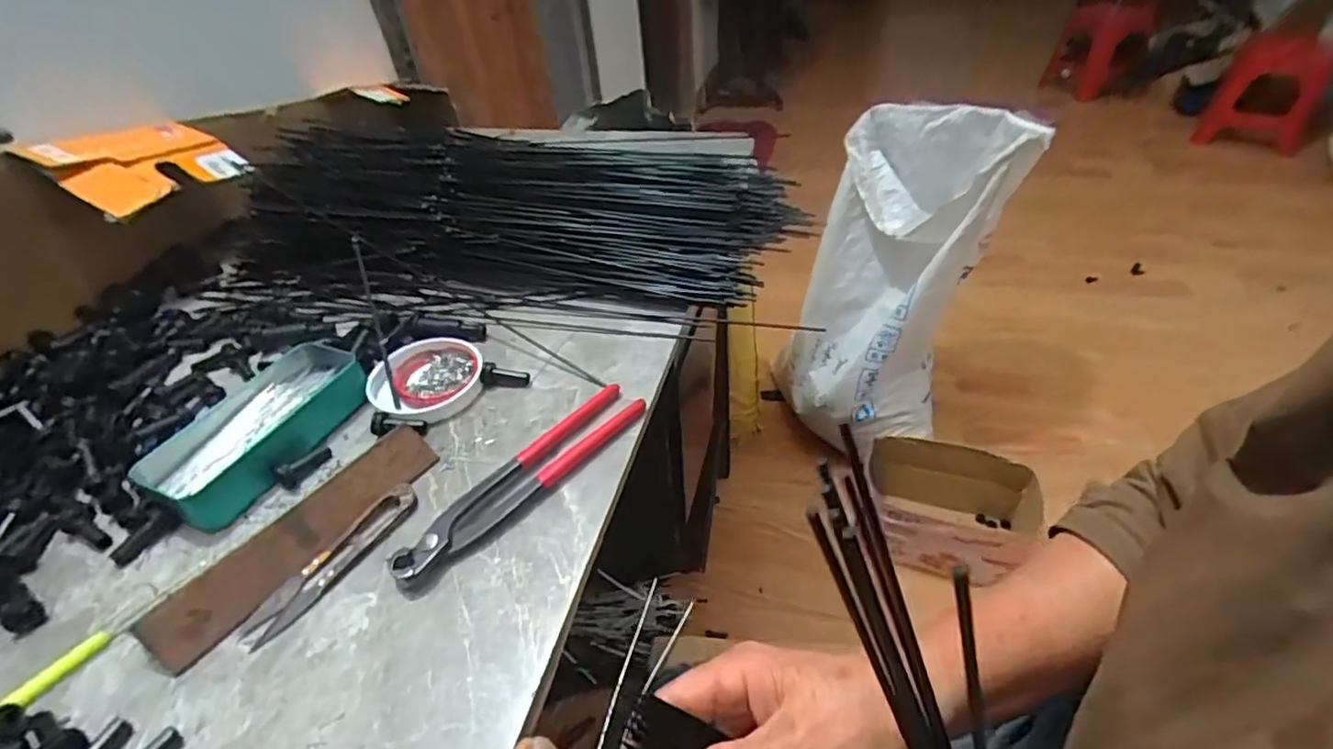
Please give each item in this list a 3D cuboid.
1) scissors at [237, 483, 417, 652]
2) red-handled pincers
[{"bbox_3d":[-0.204,0.112,0.373,0.026,0.011,0.115,20,48,26],"label":"scissors"},{"bbox_3d":[-0.091,0.068,0.406,0.035,0.017,0.192,26,50,31],"label":"red-handled pincers"}]

